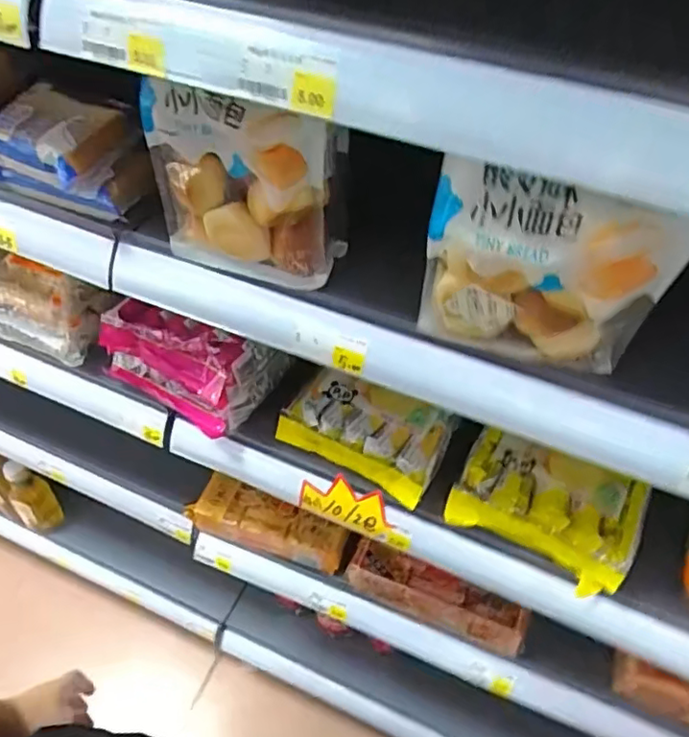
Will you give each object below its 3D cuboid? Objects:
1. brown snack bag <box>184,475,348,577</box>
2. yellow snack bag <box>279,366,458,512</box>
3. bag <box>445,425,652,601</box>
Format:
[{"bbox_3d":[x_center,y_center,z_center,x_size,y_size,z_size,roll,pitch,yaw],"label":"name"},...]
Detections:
[{"bbox_3d":[-0.112,0.228,0.876,0.227,0.044,0.072,19,50,13],"label":"brown snack bag"},{"bbox_3d":[0.026,0.060,0.657,0.169,0.047,0.105,25,52,18],"label":"yellow snack bag"},{"bbox_3d":[0.205,0.132,0.607,0.170,0.050,0.130,25,69,17],"label":"bag"}]

